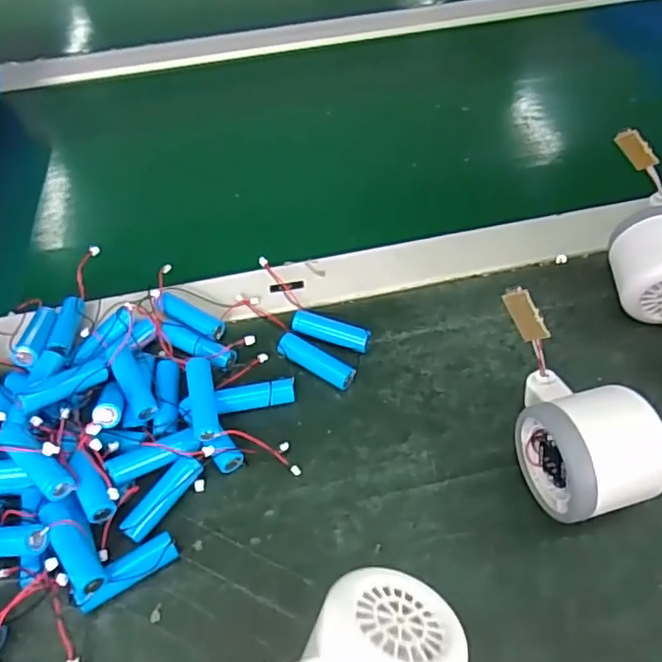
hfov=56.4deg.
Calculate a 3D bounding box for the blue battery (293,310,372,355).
[{"bbox_3d":[-0.001,0.002,0.392,0.050,0.013,0.018,13,54,12],"label":"blue battery"}]

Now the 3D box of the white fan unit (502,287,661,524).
[{"bbox_3d":[0.123,0.041,0.328,0.057,0.061,0.113,-14,53,-10],"label":"white fan unit"}]

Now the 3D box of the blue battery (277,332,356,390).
[{"bbox_3d":[-0.010,0.020,0.380,0.053,0.012,0.016,28,58,21],"label":"blue battery"}]

